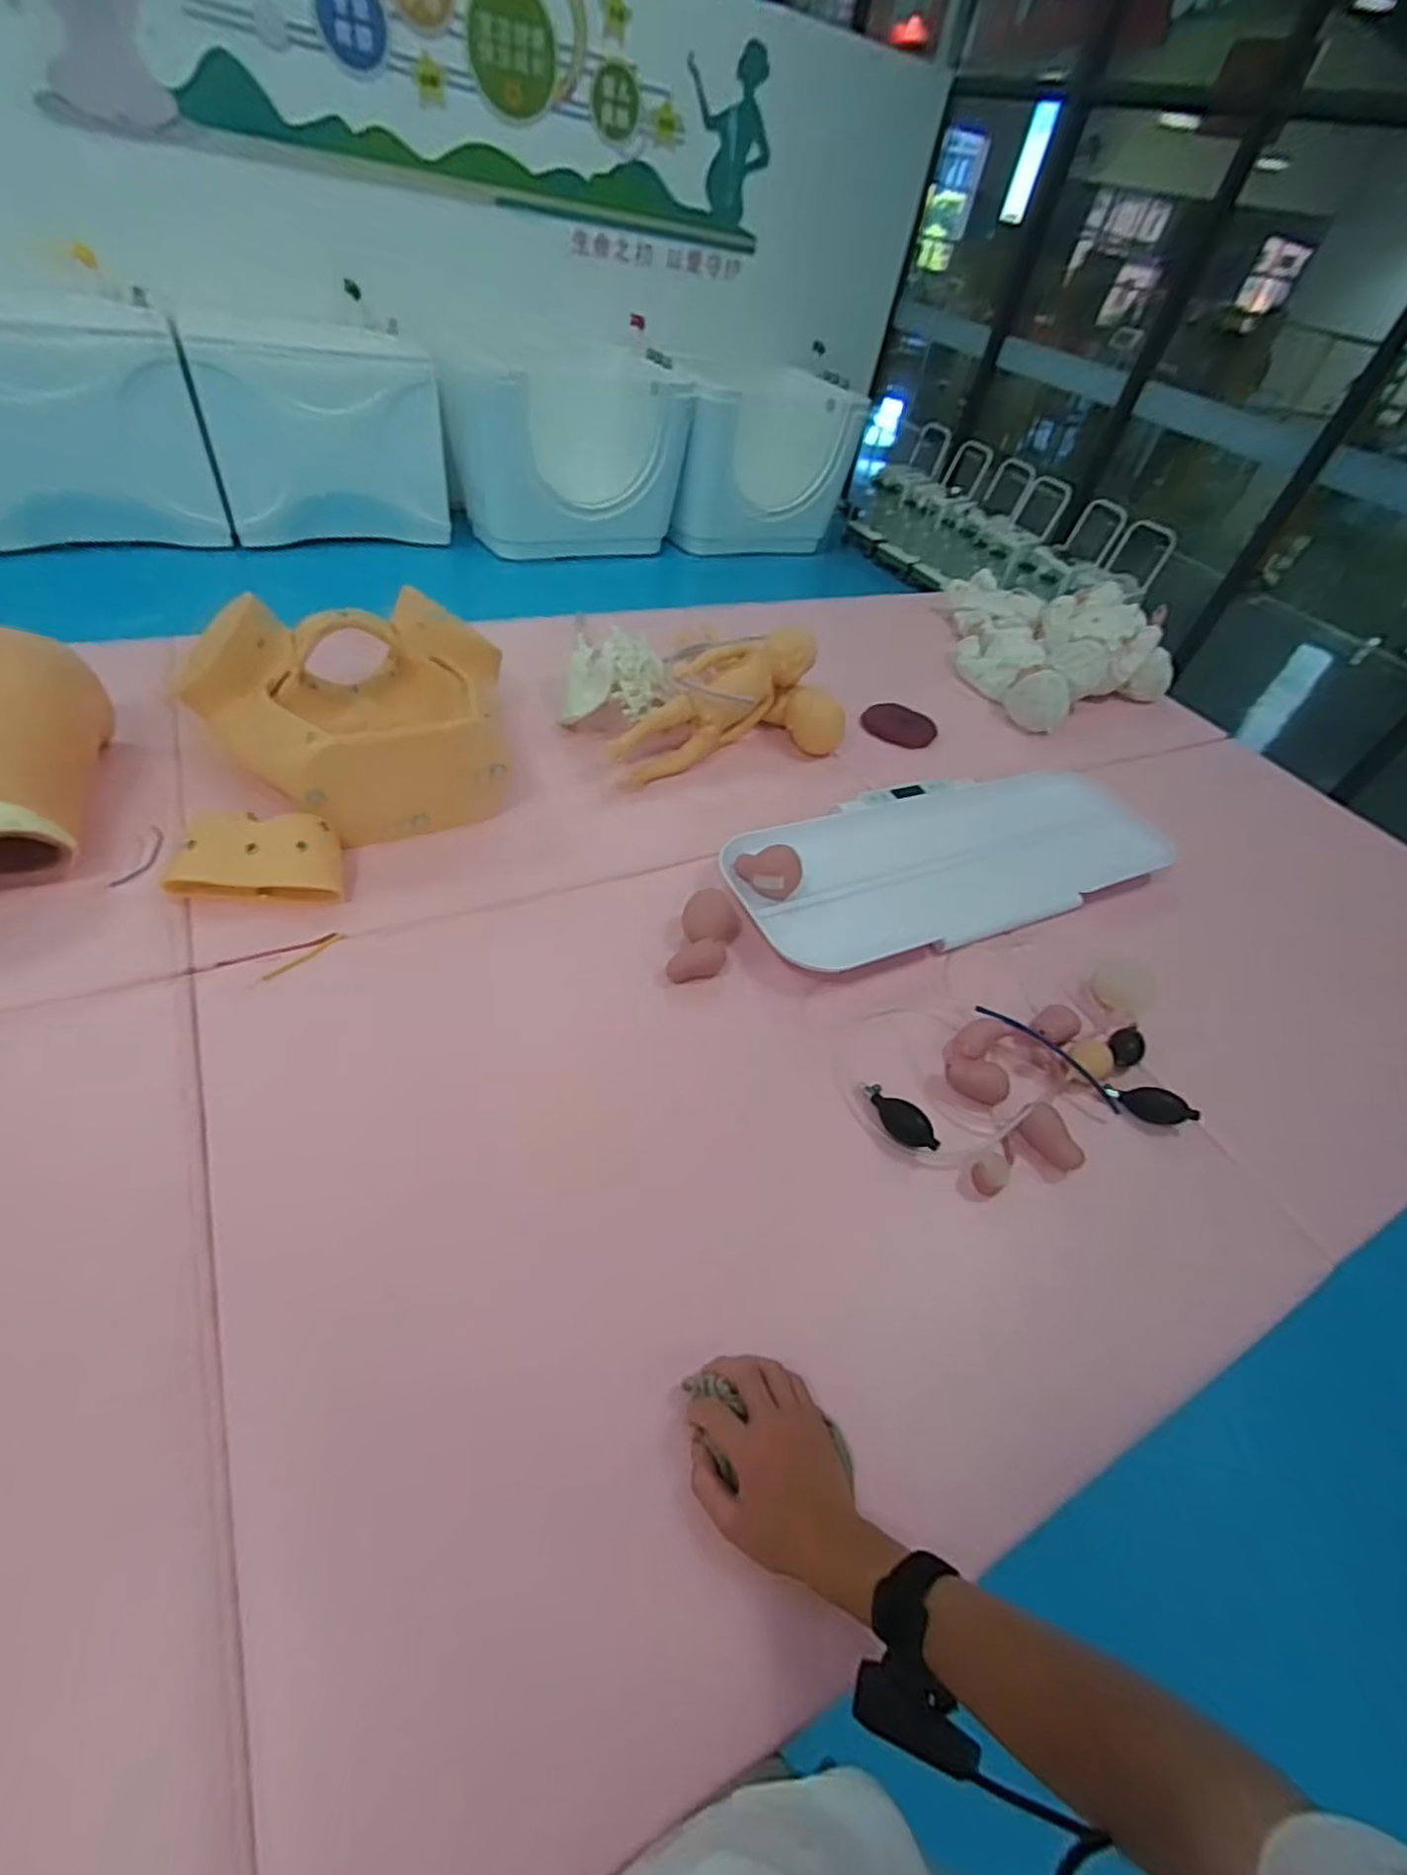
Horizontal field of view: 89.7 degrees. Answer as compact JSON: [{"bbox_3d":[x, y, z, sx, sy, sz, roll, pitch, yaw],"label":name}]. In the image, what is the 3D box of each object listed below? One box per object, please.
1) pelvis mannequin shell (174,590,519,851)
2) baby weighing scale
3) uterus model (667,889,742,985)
[{"bbox_3d":[-0.471,-0.300,0.985,0.378,0.186,0.346,-11,51,-21],"label":"pelvis mannequin shell"},{"bbox_3d":[0.353,-0.130,1.046,0.652,0.075,0.267,-13,52,-23],"label":"baby weighing scale"},{"bbox_3d":[0.004,0.000,0.887,0.072,0.048,0.126,15,46,1],"label":"uterus model"}]

